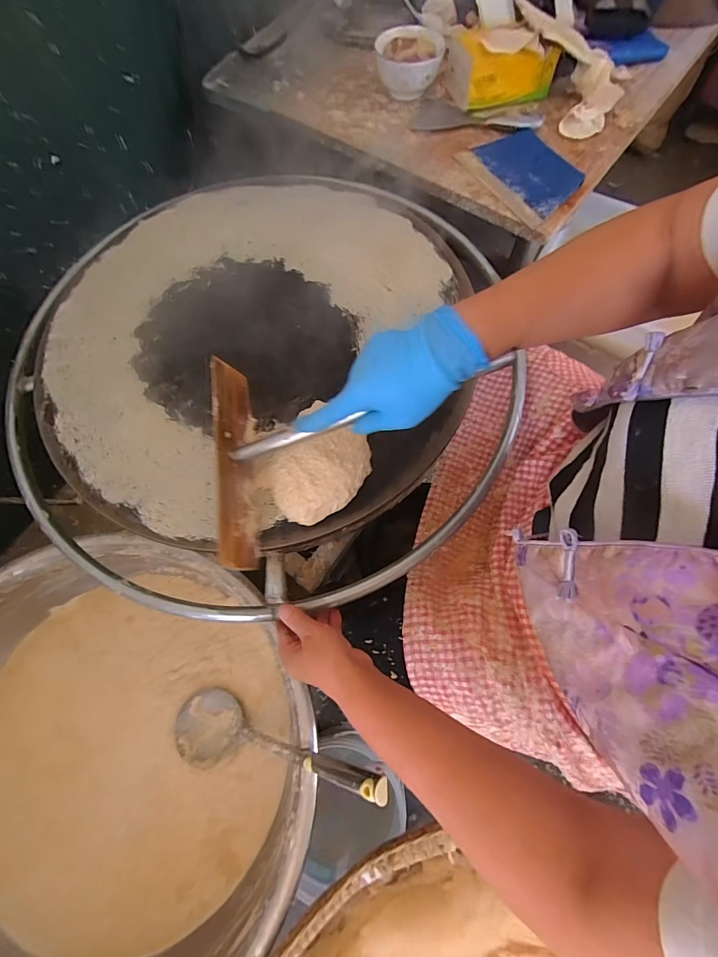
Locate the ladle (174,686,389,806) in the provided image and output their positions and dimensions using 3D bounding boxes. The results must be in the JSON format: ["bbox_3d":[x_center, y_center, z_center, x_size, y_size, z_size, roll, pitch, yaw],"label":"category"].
[{"bbox_3d":[-0.118,0.364,0.509,0.377,0.067,0.102,-11,65,39],"label":"ladle"}]

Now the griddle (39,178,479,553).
[{"bbox_3d":[-0.138,-0.199,0.516,0.532,0.020,0.568,-1,71,2],"label":"griddle"}]

